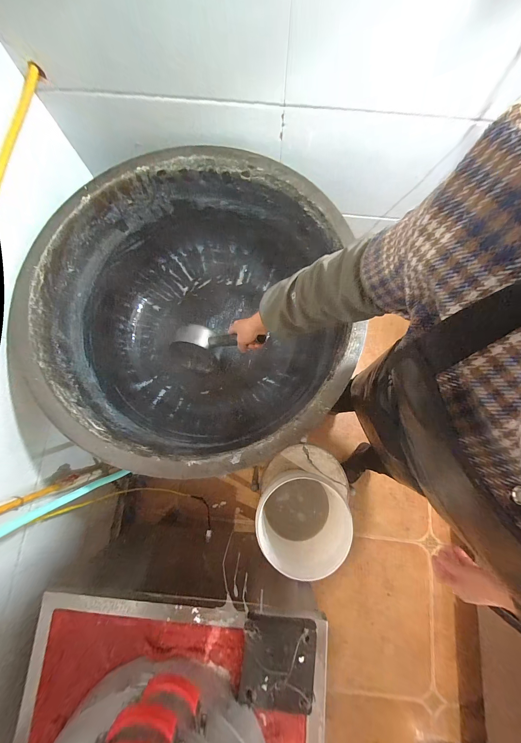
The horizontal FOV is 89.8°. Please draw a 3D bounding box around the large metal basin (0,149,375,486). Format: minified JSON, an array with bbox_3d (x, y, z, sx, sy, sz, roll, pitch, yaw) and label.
[{"bbox_3d":[-0.163,-0.141,0.741,0.703,0.333,0.741,0,79,0],"label":"large metal basin"}]

